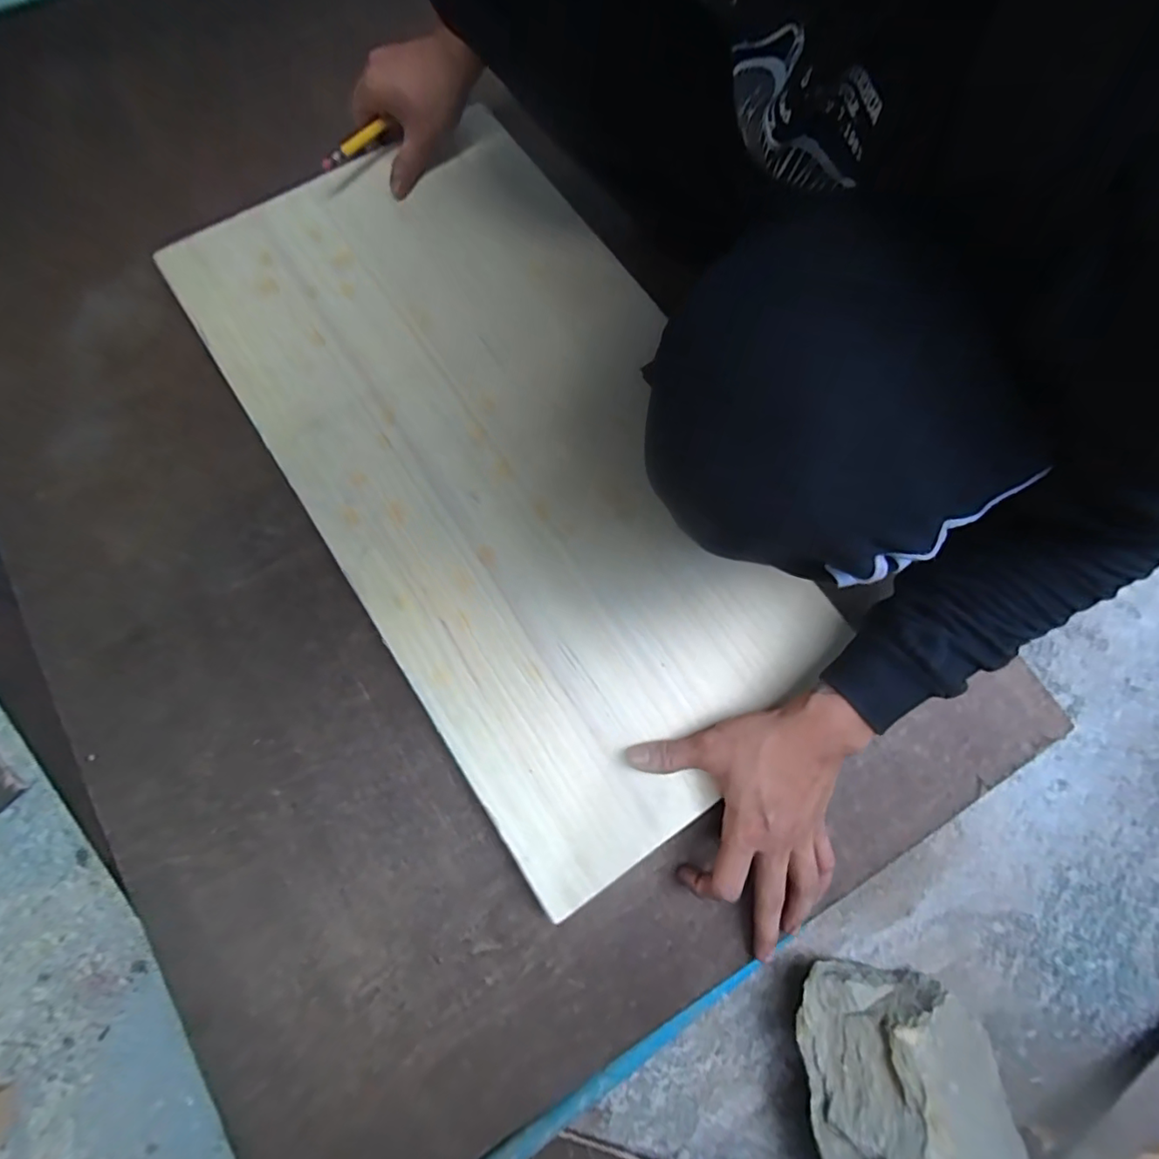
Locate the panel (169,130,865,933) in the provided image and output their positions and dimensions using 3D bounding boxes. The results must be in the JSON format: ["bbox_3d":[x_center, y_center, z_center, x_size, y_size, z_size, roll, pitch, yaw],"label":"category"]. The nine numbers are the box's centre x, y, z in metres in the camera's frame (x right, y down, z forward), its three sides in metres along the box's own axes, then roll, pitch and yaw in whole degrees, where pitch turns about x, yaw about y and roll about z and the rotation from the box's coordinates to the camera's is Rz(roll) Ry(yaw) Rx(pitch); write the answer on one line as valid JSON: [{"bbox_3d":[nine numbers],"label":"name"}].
[{"bbox_3d":[-0.067,-0.131,0.495,0.368,0.019,0.705,-33,79,-10],"label":"panel"}]

